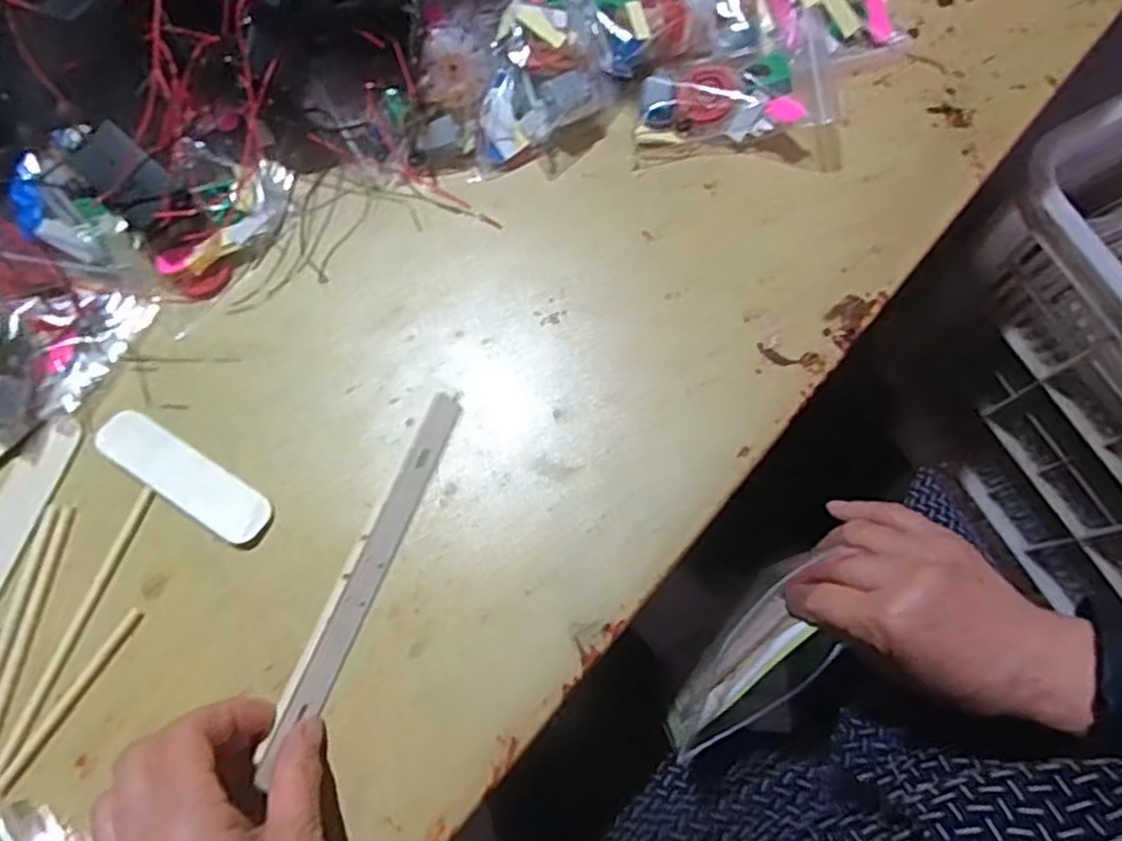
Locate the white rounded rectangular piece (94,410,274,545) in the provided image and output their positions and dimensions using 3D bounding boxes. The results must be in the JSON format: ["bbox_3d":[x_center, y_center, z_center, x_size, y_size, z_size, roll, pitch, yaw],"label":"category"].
[{"bbox_3d":[-0.197,0.028,0.392,0.105,0.004,0.027,30,68,12],"label":"white rounded rectangular piece"}]

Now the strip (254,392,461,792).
[{"bbox_3d":[-0.095,0.072,0.367,0.019,0.010,0.190,22,74,7],"label":"strip"}]

